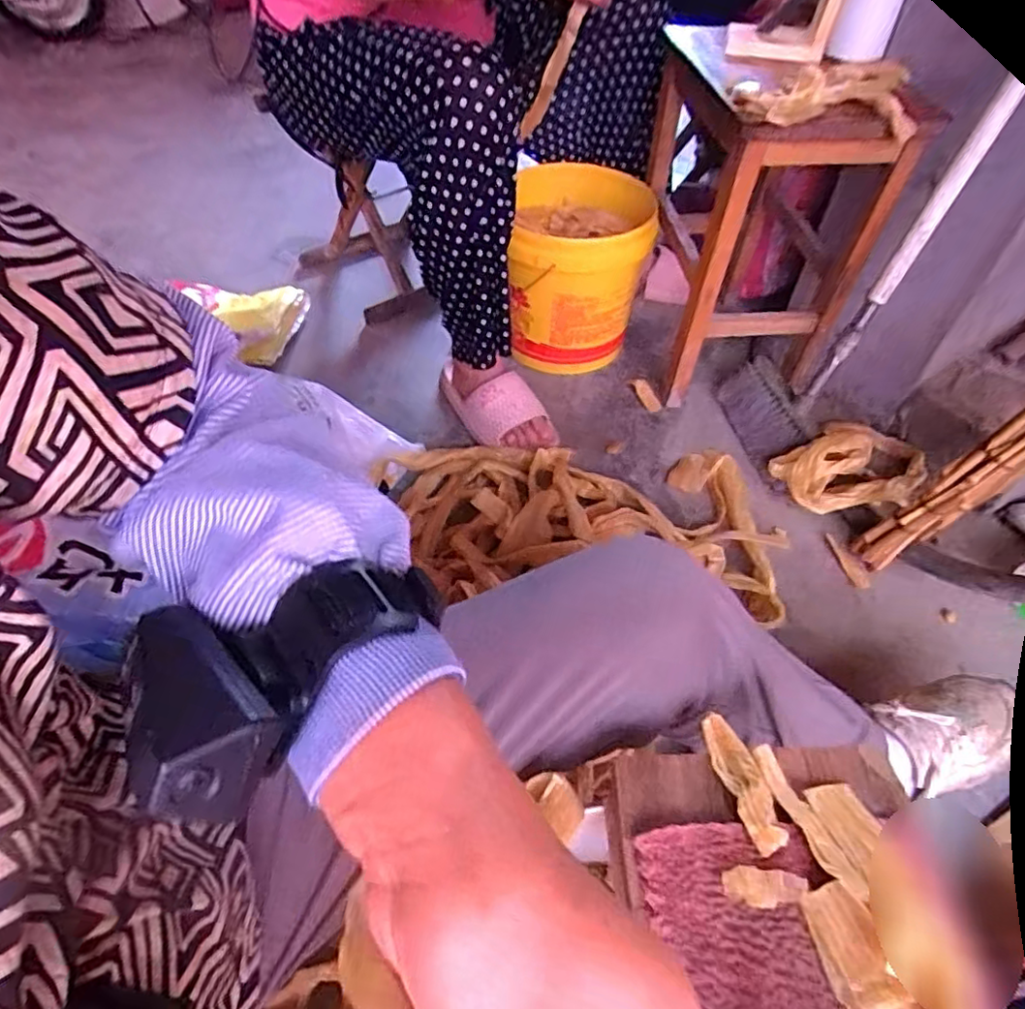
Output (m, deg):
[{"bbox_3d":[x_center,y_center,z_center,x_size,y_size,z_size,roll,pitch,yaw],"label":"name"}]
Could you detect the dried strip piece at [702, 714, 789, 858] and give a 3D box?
[{"bbox_3d":[0.123,0.147,0.327,0.020,0.009,0.070,-9,40,-6],"label":"dried strip piece"}]

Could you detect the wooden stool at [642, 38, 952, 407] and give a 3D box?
[{"bbox_3d":[0.346,-0.415,0.941,0.245,0.426,0.381,-3,48,-3],"label":"wooden stool"}]

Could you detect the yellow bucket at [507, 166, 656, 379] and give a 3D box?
[{"bbox_3d":[0.113,-0.377,1.022,0.205,0.250,0.251,6,48,6],"label":"yellow bucket"}]

